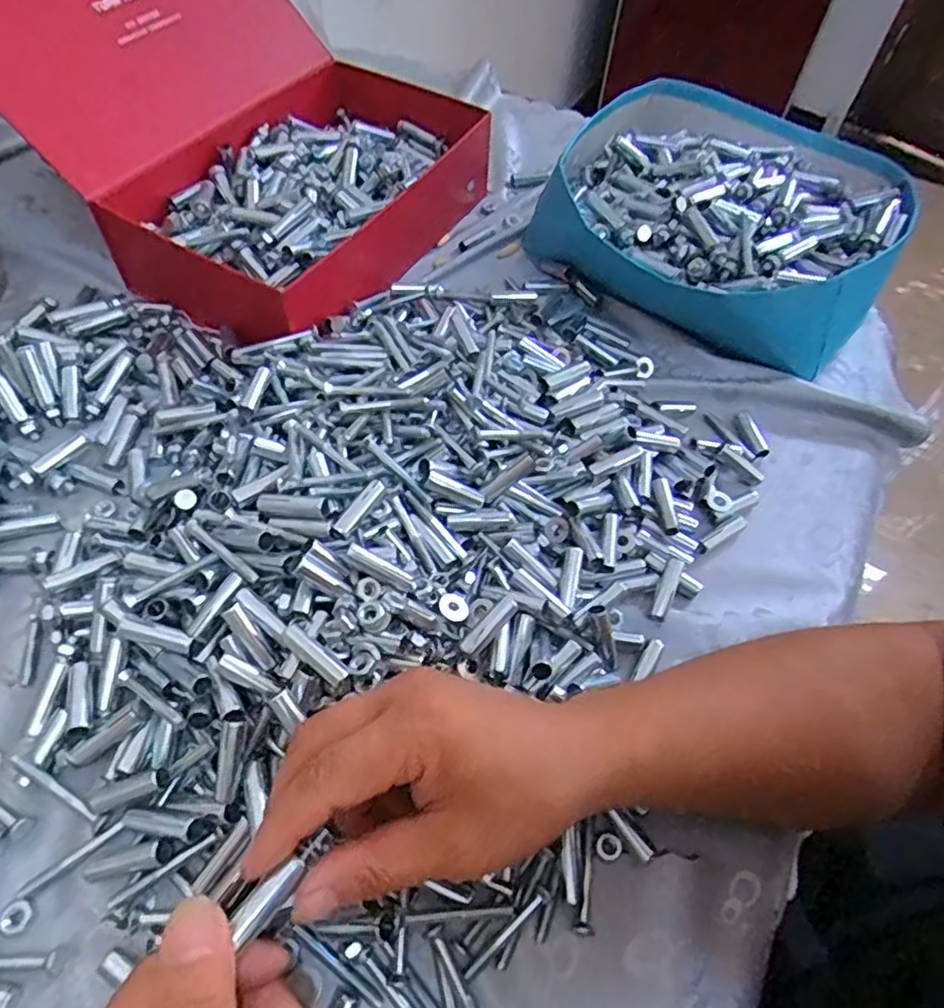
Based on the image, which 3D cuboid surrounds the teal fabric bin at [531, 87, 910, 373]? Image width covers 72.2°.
[{"bbox_3d":[0.219,-0.250,0.571,0.277,0.087,0.277,34,61,16],"label":"teal fabric bin"}]

